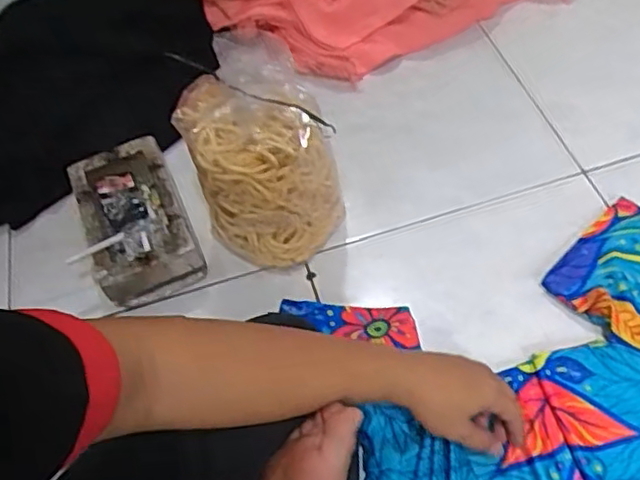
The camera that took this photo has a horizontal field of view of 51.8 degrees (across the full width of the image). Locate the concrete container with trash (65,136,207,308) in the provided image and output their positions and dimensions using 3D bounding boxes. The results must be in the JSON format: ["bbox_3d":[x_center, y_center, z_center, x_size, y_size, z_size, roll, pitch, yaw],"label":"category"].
[{"bbox_3d":[-0.246,-0.022,0.884,0.145,0.080,0.229,-28,56,-13],"label":"concrete container with trash"}]

